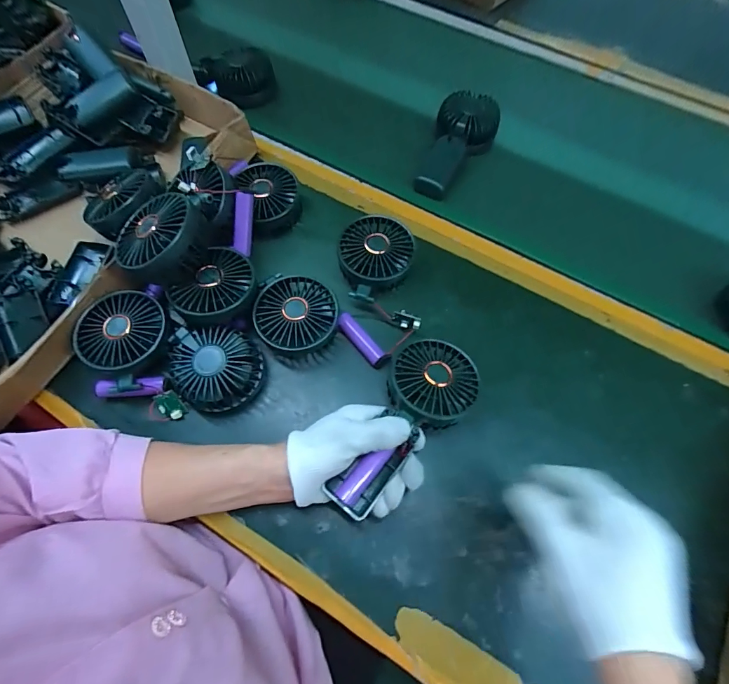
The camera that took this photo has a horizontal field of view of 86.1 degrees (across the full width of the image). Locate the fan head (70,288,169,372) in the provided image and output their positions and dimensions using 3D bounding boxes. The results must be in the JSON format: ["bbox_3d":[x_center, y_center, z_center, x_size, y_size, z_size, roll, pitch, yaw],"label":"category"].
[{"bbox_3d":[-0.244,-0.009,0.398,0.083,0.033,0.084,1,65,-2],"label":"fan head"}]

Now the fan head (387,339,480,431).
[{"bbox_3d":[0.067,0.040,0.385,0.081,0.042,0.087,1,65,-2],"label":"fan head"}]

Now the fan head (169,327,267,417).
[{"bbox_3d":[-0.150,0.026,0.390,0.091,0.042,0.081,0,65,-2],"label":"fan head"}]

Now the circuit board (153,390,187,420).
[{"bbox_3d":[-0.196,0.065,0.394,0.025,0.032,0.004,-19,24,-5],"label":"circuit board"}]

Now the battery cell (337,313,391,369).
[{"bbox_3d":[-0.003,-0.001,0.428,0.021,0.018,0.071,-38,72,-18],"label":"battery cell"}]

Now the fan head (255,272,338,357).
[{"bbox_3d":[-0.071,-0.027,0.417,0.083,0.039,0.084,1,65,-2],"label":"fan head"}]

